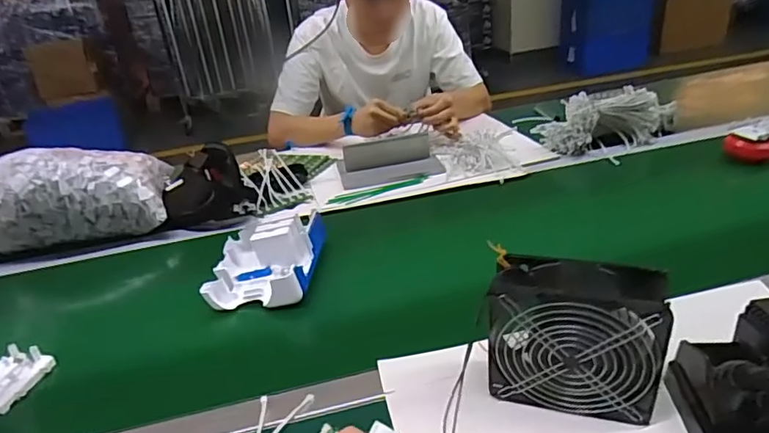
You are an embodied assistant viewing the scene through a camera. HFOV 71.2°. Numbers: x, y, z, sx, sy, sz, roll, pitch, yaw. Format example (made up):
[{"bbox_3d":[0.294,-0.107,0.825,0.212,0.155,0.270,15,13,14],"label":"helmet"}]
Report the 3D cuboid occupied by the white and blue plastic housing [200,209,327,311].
[{"bbox_3d":[-0.170,0.056,0.782,0.143,0.055,0.171,-2,30,6],"label":"white and blue plastic housing"}]

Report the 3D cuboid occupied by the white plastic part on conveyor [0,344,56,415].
[{"bbox_3d":[-0.460,0.208,0.623,0.056,0.027,0.140,5,32,18],"label":"white plastic part on conveyor"}]

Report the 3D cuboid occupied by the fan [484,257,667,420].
[{"bbox_3d":[0.181,0.119,0.520,0.151,0.148,0.058,4,31,17],"label":"fan"}]

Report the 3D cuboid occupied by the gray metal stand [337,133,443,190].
[{"bbox_3d":[0.009,-0.117,1.090,0.195,0.054,0.094,-11,30,-10],"label":"gray metal stand"}]

